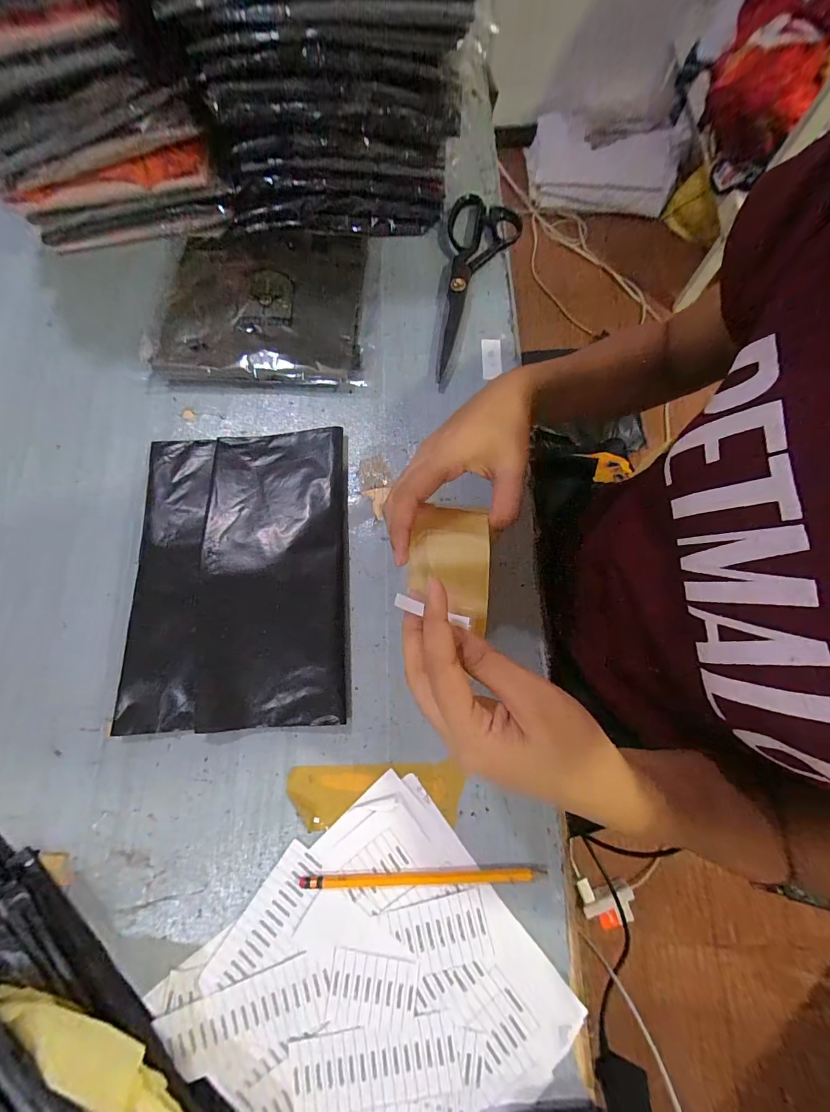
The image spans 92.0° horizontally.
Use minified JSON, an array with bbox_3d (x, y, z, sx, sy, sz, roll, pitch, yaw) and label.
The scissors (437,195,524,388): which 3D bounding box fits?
[{"bbox_3d":[0.064,-0.295,0.444,0.081,0.020,0.247,10,76,4],"label":"scissors"}]

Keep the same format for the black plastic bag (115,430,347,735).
[{"bbox_3d":[-0.160,0.011,0.368,0.188,0.022,0.272,-3,75,1],"label":"black plastic bag"}]

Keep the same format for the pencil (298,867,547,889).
[{"bbox_3d":[0.005,0.247,0.307,0.184,0.006,0.009,-3,75,1],"label":"pencil"}]

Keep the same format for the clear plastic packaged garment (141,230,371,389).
[{"bbox_3d":[-0.178,-0.280,0.445,0.237,0.023,0.219,-2,75,1],"label":"clear plastic packaged garment"}]

